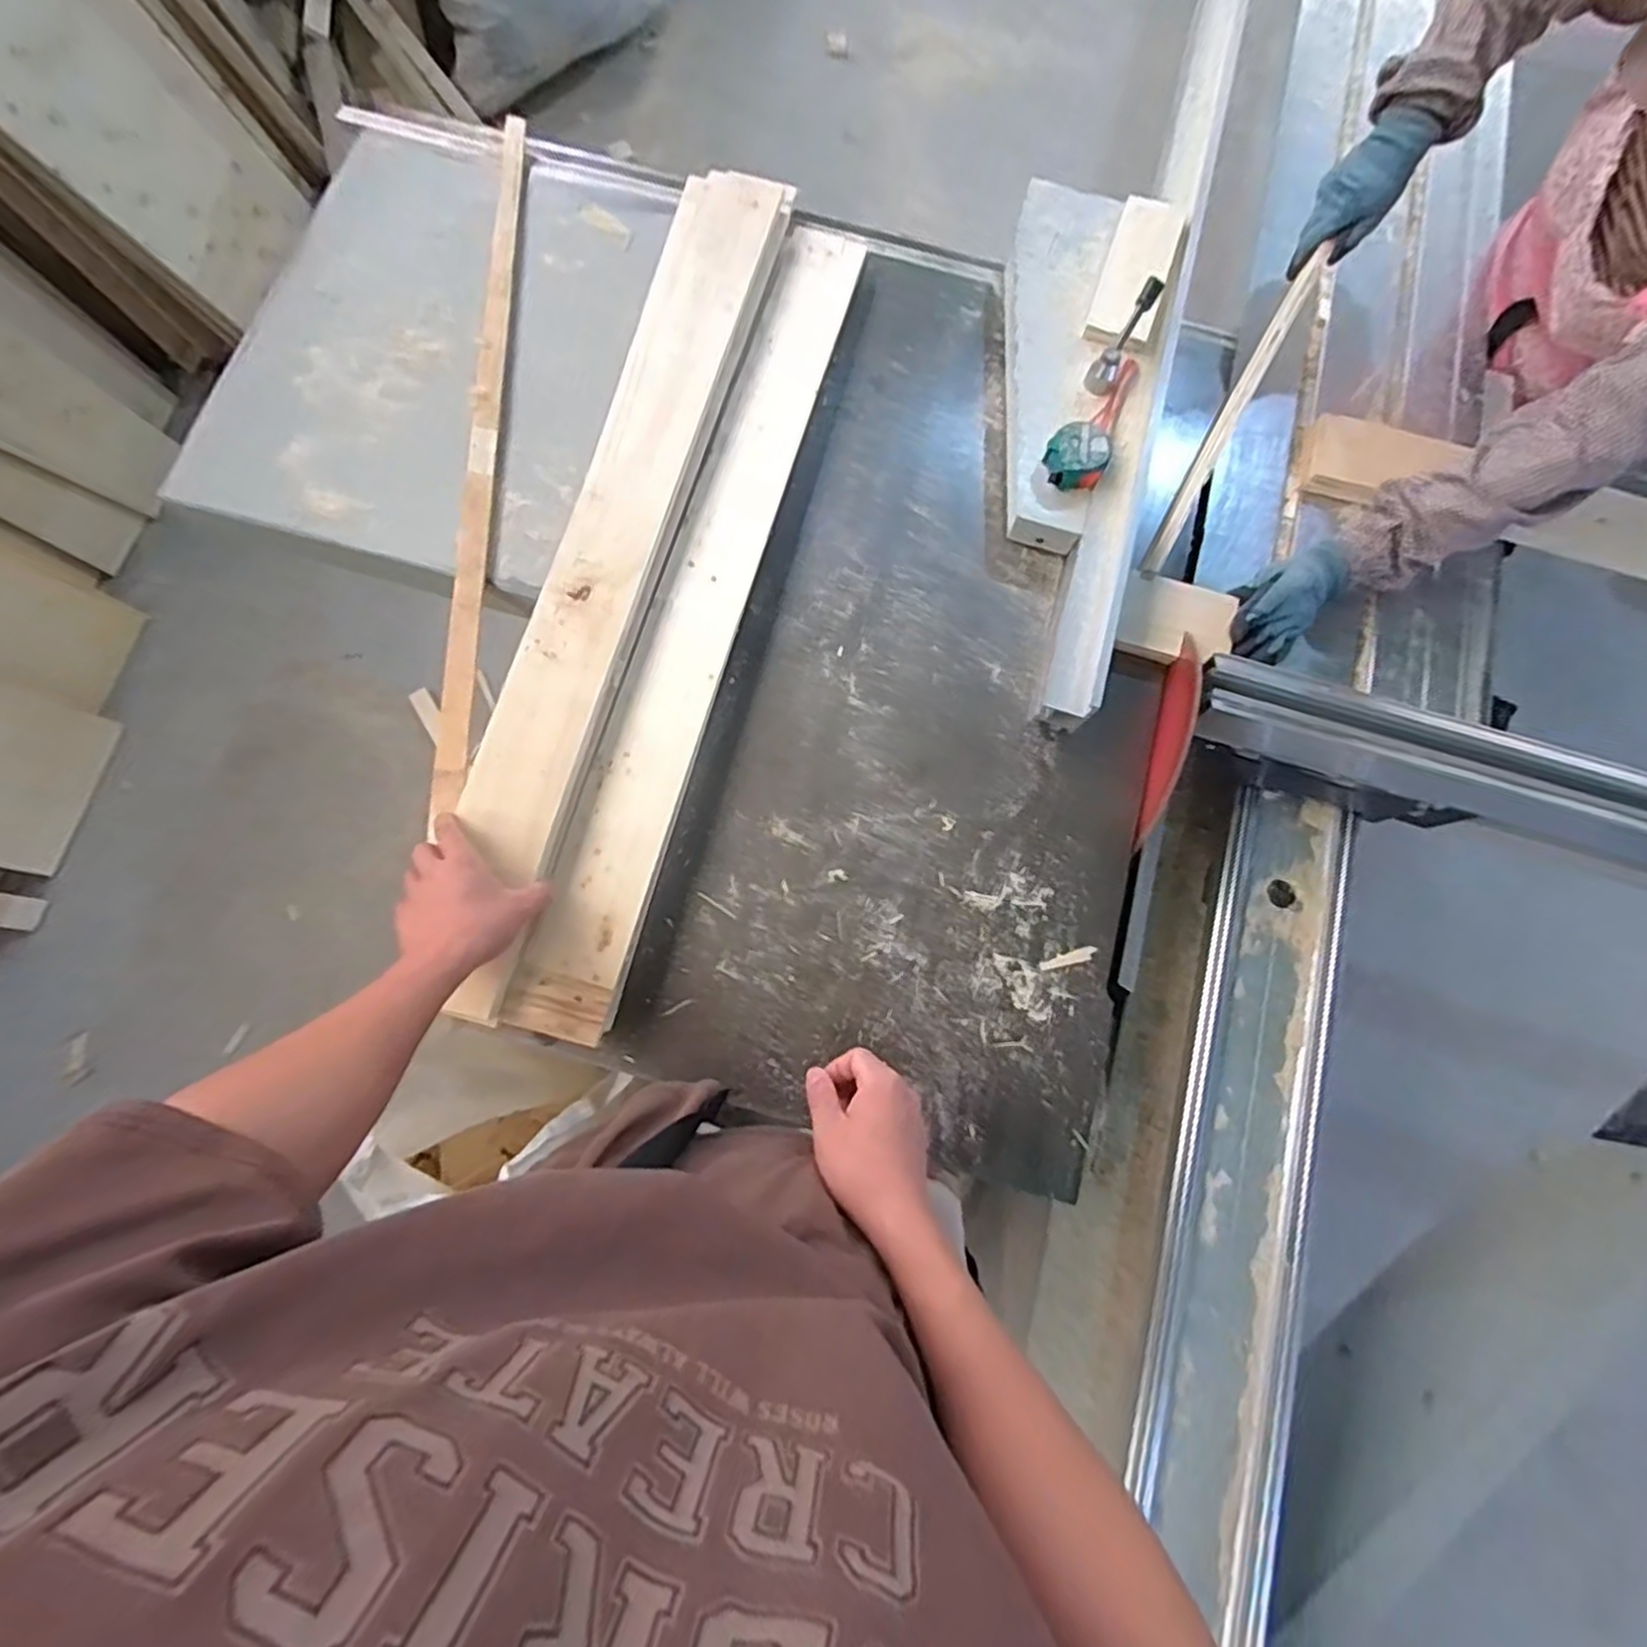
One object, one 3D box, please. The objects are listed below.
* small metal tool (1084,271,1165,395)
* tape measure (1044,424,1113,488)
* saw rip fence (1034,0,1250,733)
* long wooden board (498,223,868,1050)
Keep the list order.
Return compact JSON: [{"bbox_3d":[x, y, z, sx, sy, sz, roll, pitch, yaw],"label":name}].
[{"bbox_3d":[0.322,-0.523,0.799,0.030,0.035,0.120,28,95,5],"label":"small metal tool"},{"bbox_3d":[0.269,-0.389,0.790,0.062,0.027,0.064,24,78,4],"label":"tape measure"},{"bbox_3d":[0.383,-0.593,0.869,0.058,0.066,1.018,15,77,2],"label":"saw rip fence"},{"bbox_3d":[-0.121,-0.241,0.777,0.091,0.041,0.905,17,75,-4],"label":"long wooden board"}]

